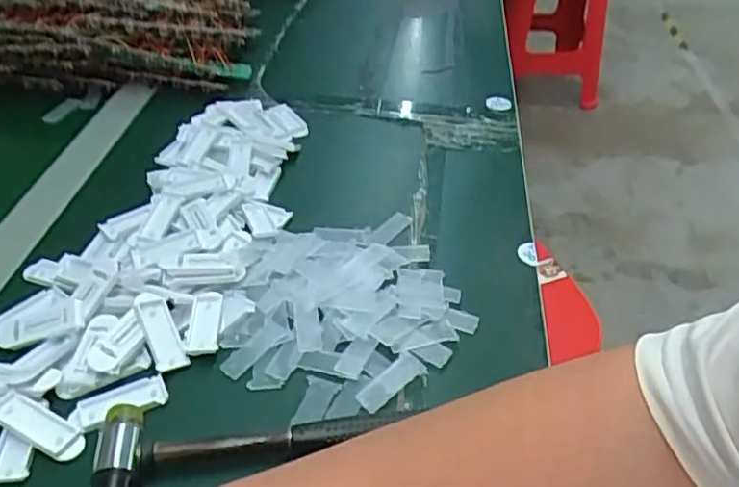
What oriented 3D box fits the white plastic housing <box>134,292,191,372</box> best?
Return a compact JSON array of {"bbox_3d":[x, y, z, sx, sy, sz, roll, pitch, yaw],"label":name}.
[{"bbox_3d":[-0.140,0.058,0.438,0.021,0.005,0.056,-20,70,-26],"label":"white plastic housing"}]

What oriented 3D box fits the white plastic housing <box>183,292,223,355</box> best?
[{"bbox_3d":[-0.114,0.053,0.454,0.022,0.005,0.055,-1,40,-7],"label":"white plastic housing"}]

